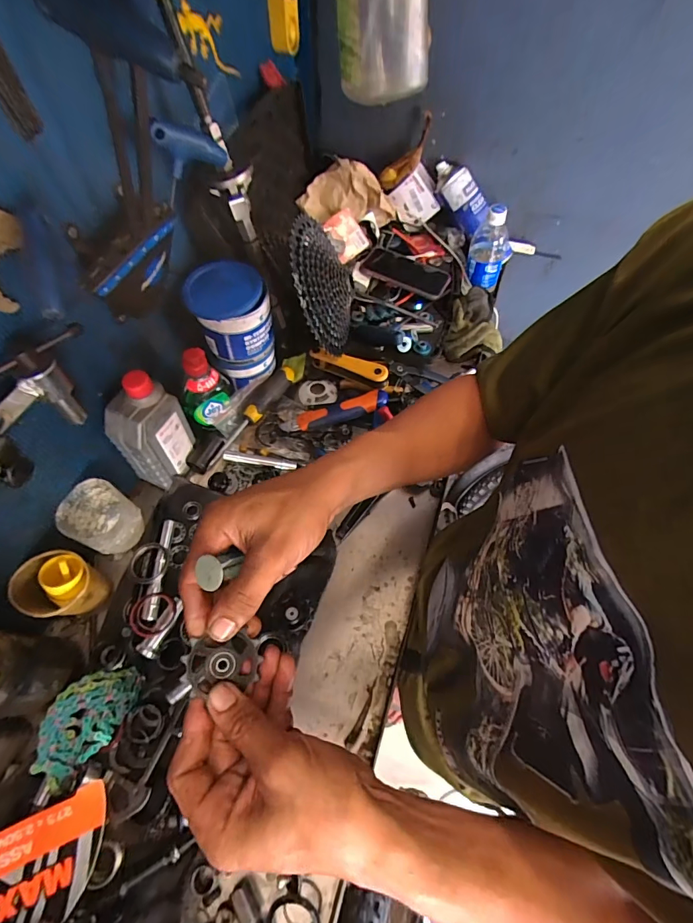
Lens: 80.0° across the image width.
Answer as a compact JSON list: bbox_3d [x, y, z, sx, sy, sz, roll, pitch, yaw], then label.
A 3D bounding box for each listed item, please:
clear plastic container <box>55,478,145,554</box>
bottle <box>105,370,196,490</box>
[{"bbox_3d":[-0.298,0.073,0.512,0.066,0.084,0.070,1,61,-1],"label":"clear plastic container"},{"bbox_3d":[-0.250,-0.038,0.530,0.050,0.162,0.081,27,64,13],"label":"bottle"}]

